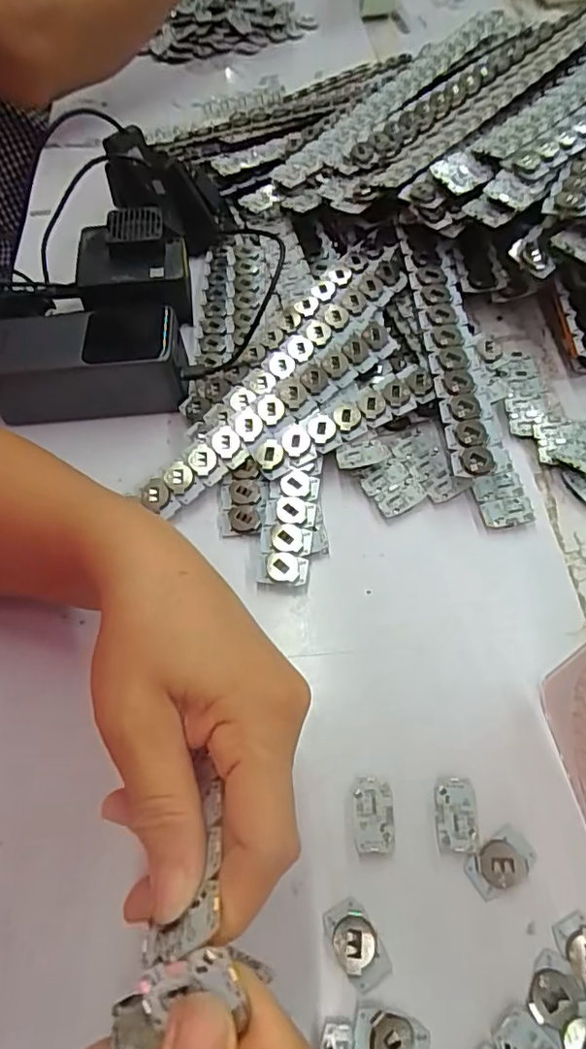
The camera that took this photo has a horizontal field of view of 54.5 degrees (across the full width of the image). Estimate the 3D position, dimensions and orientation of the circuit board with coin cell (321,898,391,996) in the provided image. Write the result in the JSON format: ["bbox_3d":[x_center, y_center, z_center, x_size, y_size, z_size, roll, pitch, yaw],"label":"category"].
[{"bbox_3d":[0.027,0.176,0.238,0.018,0.004,0.031,-26,62,-13],"label":"circuit board with coin cell"}]

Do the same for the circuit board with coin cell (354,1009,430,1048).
[{"bbox_3d":[0.038,0.201,0.220,0.028,0.007,0.018,11,60,7],"label":"circuit board with coin cell"}]

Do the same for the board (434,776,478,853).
[{"bbox_3d":[0.074,0.132,0.258,0.019,0.004,0.030,1,59,2],"label":"board"}]

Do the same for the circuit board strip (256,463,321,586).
[{"bbox_3d":[-0.003,-0.001,0.335,0.029,0.007,0.075,5,64,8],"label":"circuit board strip"}]

